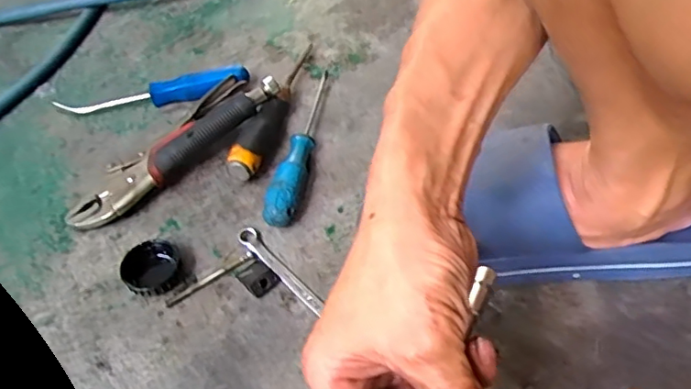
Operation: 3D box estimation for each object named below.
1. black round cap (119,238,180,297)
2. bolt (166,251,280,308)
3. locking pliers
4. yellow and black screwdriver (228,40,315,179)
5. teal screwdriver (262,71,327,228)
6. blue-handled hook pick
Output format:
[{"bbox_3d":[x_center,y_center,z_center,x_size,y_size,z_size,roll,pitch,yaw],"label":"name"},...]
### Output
[{"bbox_3d":[-0.155,0.060,0.454,0.044,0.017,0.044,-2,50,2],"label":"black round cap"},{"bbox_3d":[-0.095,0.072,0.440,0.079,0.014,0.041,-29,54,-19],"label":"bolt"},{"bbox_3d":[-0.159,-0.045,0.523,0.213,0.039,0.063,-38,58,-25],"label":"locking pliers"},{"bbox_3d":[-0.068,-0.095,0.558,0.029,0.031,0.201,8,51,10],"label":"yellow and black screwdriver"},{"bbox_3d":[-0.042,-0.049,0.525,0.027,0.027,0.193,4,51,7],"label":"teal screwdriver"},{"bbox_3d":[-0.197,-0.102,0.581,0.196,0.026,0.037,-7,50,-2],"label":"blue-handled hook pick"}]

